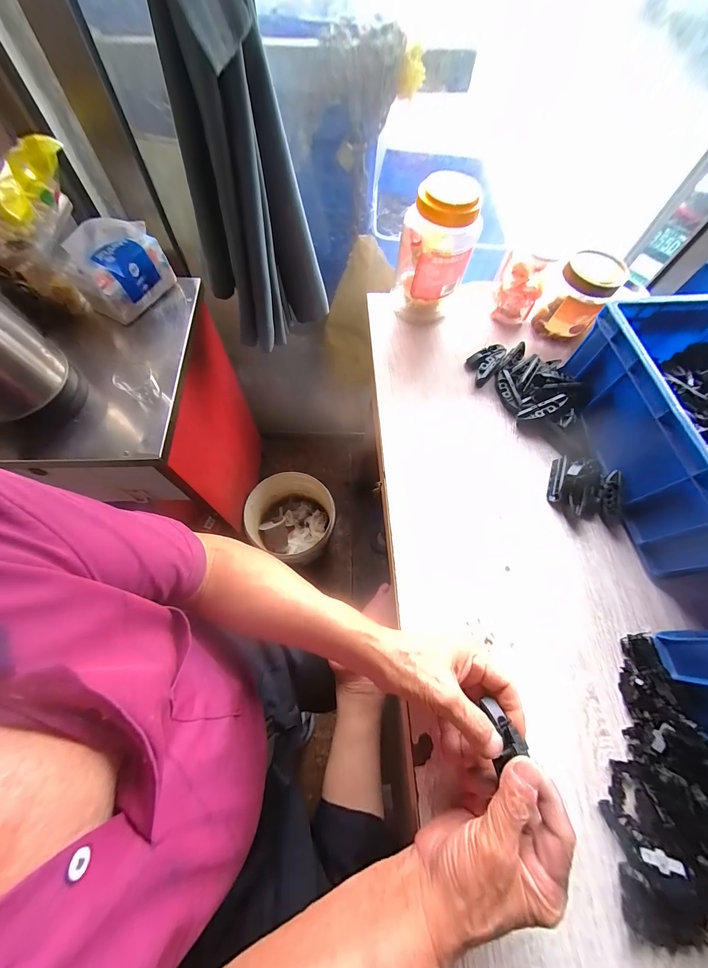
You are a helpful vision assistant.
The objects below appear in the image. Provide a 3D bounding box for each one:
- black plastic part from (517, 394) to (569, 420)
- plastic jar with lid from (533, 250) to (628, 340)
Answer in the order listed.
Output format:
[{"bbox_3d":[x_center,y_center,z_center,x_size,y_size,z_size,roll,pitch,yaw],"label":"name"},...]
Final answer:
[{"bbox_3d":[0.270,-0.106,0.450,0.068,0.013,0.019,-22,66,12],"label":"black plastic part"},{"bbox_3d":[0.358,-0.297,0.508,0.080,0.107,0.087,0,66,-1],"label":"plastic jar with lid"}]

